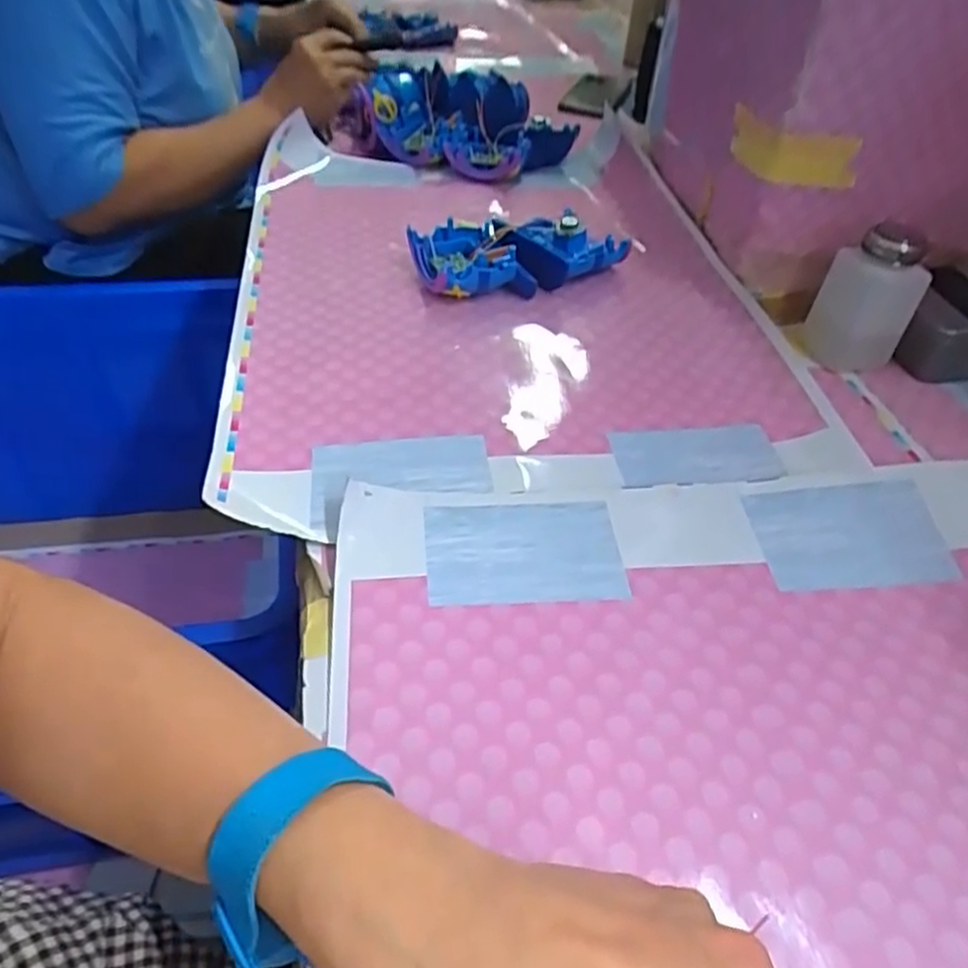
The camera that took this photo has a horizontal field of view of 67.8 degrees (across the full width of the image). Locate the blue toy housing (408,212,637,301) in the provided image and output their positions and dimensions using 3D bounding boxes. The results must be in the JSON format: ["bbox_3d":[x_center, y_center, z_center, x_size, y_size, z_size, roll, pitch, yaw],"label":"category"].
[{"bbox_3d":[0.032,-0.192,0.609,0.181,0.042,0.087,-9,46,-13],"label":"blue toy housing"}]

